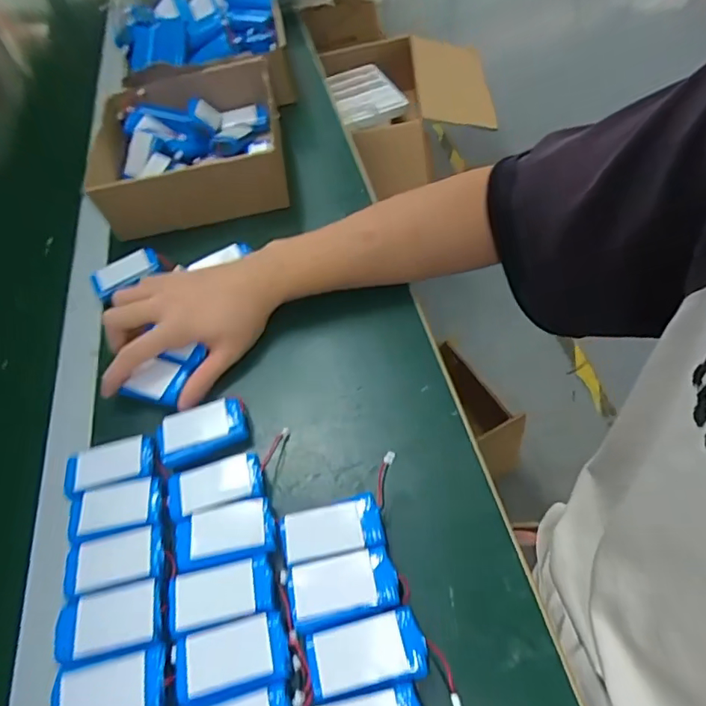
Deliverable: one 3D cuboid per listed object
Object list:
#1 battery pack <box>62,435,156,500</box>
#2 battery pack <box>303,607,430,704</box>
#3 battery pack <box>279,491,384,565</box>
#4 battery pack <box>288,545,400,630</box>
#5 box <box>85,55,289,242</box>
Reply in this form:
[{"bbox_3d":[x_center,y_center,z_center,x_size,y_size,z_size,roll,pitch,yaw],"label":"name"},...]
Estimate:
[{"bbox_3d":[-0.189,0.087,0.392,0.071,0.012,0.037,-13,54,-6],"label":"battery pack"},{"bbox_3d":[0.007,0.176,0.295,0.068,0.013,0.035,-12,54,-5],"label":"battery pack"},{"bbox_3d":[-0.015,0.117,0.339,0.067,0.012,0.037,-10,54,-4],"label":"battery pack"},{"bbox_3d":[-0.007,0.146,0.317,0.066,0.011,0.036,-11,54,-5],"label":"battery pack"},{"bbox_3d":[-0.191,-0.251,0.600,0.200,0.085,0.224,-10,54,-4],"label":"box"}]

